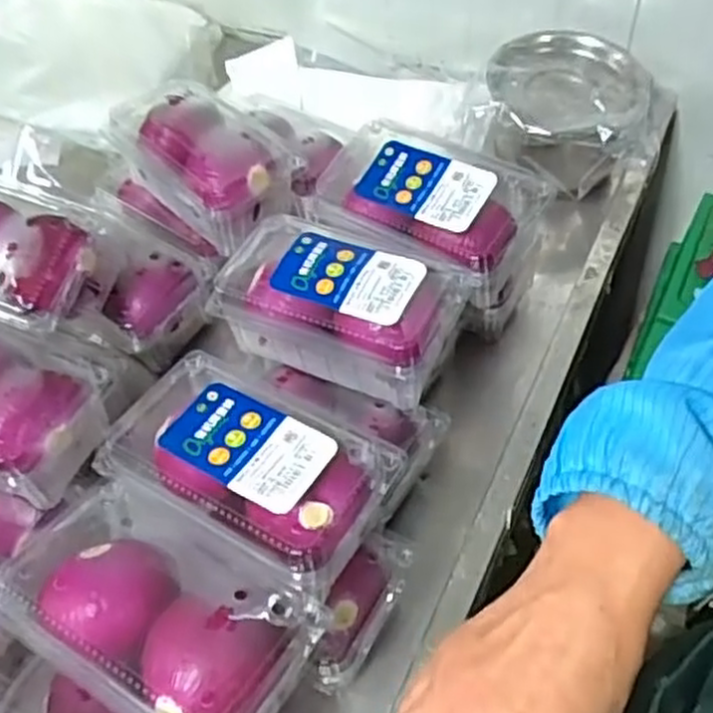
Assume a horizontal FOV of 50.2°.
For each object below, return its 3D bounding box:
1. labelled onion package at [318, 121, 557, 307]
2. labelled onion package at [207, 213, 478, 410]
[{"bbox_3d":[0.053,-0.120,0.627,0.185,0.090,0.111,31,62,25],"label":"labelled onion package"},{"bbox_3d":[-0.021,-0.038,0.570,0.185,0.084,0.106,19,58,18],"label":"labelled onion package"}]

